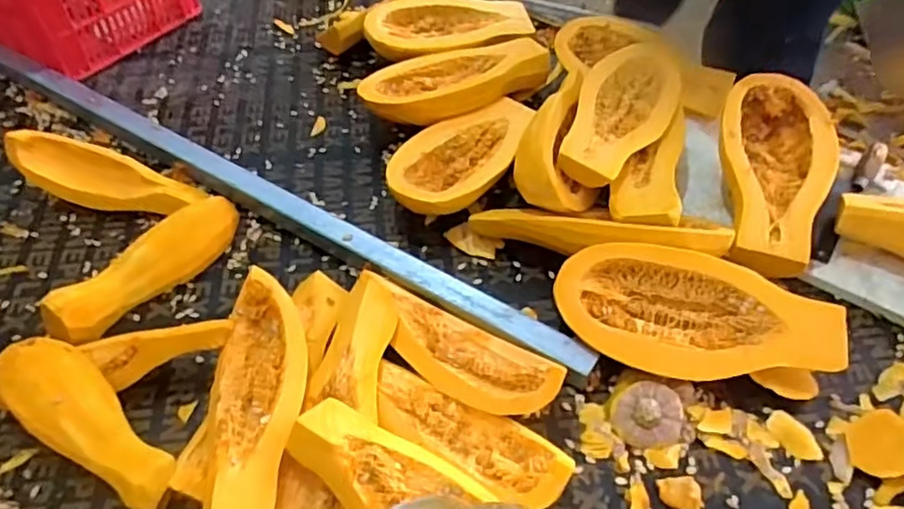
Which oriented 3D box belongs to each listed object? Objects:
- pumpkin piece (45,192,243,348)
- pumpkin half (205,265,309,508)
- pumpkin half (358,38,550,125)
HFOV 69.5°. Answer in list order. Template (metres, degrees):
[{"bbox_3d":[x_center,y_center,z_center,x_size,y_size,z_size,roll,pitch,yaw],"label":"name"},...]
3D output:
[{"bbox_3d":[-0.417,0.012,0.910,0.078,0.061,0.290,29,55,22],"label":"pumpkin piece"},{"bbox_3d":[-0.222,0.150,0.721,0.103,0.049,0.282,3,50,2],"label":"pumpkin half"},{"bbox_3d":[0.002,-0.302,1.158,0.326,0.095,0.140,-16,52,-14],"label":"pumpkin half"}]

